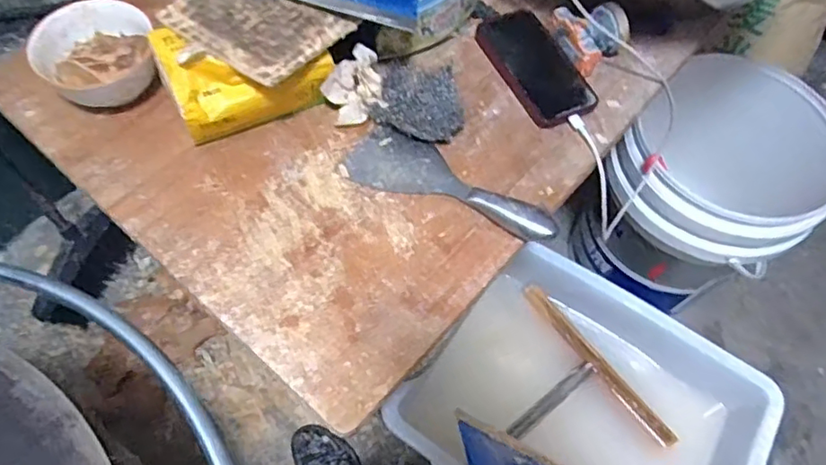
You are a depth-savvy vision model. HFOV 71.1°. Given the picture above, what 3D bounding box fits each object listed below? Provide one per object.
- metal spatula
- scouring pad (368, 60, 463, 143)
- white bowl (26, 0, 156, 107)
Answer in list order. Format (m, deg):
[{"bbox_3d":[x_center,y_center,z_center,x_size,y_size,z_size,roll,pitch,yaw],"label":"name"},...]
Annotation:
[{"bbox_3d":[0.038,-0.051,0.567,0.210,0.023,0.069,23,61,10],"label":"metal spatula"},{"bbox_3d":[0.003,-0.128,0.582,0.086,0.058,0.066,-1,60,-3],"label":"scouring pad"},{"bbox_3d":[-0.322,-0.178,0.593,0.108,0.062,0.120,-16,62,-11],"label":"white bowl"}]

